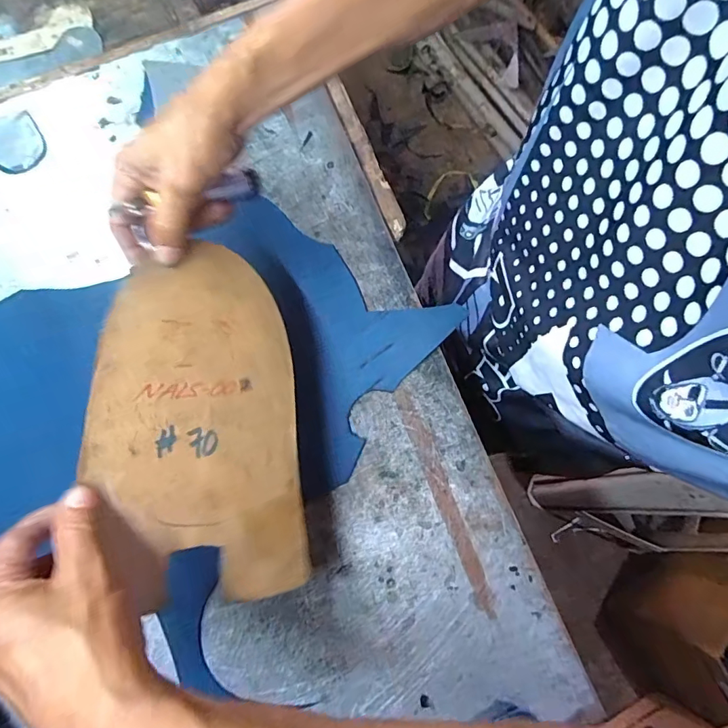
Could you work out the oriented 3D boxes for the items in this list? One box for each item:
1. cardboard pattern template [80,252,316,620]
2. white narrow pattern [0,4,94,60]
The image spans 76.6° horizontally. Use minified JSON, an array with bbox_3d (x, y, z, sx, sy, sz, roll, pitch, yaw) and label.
[{"bbox_3d":[-0.114,0.034,0.332,0.139,0.008,0.247,4,72,-32],"label":"cardboard pattern template"},{"bbox_3d":[-0.420,-0.372,0.532,0.208,0.005,0.056,-19,78,-5],"label":"white narrow pattern"}]

